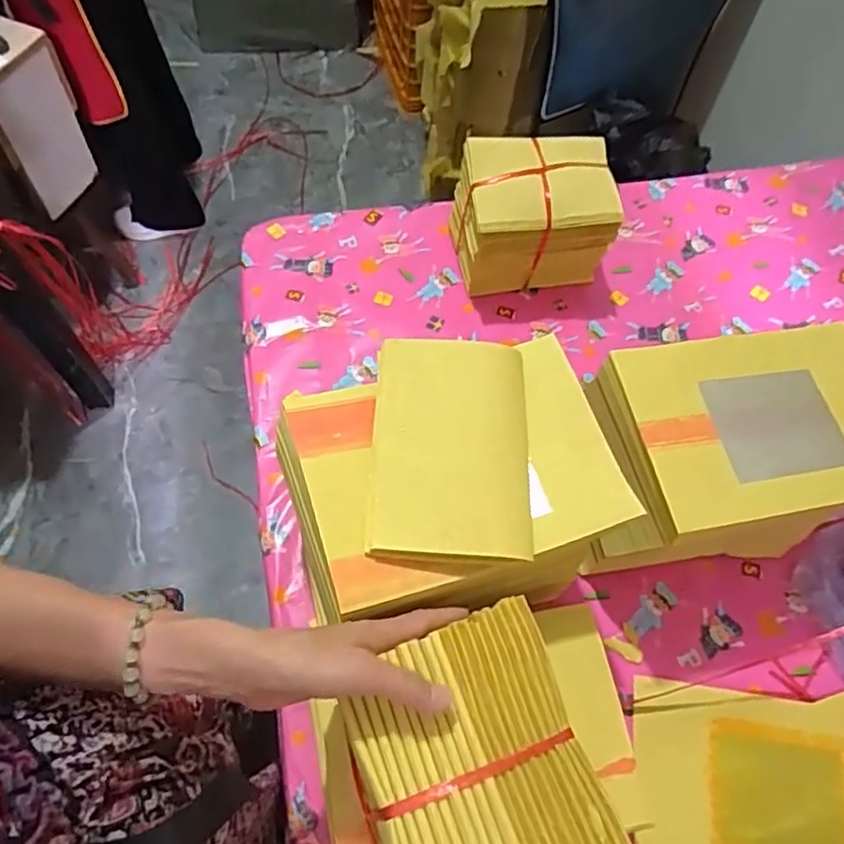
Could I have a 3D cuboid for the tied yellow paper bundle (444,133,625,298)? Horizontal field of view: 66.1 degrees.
[{"bbox_3d":[0.129,-0.241,0.777,0.161,0.154,0.118,-9,64,-8],"label":"tied yellow paper bundle"}]

